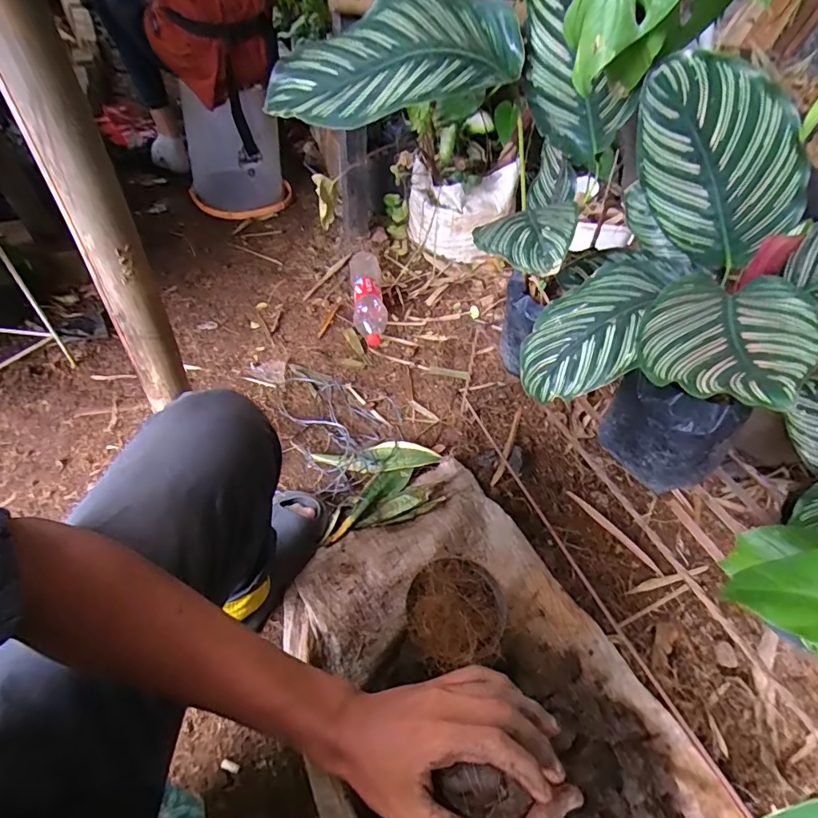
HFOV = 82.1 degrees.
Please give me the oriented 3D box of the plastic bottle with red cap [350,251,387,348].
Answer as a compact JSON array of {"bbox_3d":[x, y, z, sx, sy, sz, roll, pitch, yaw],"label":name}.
[{"bbox_3d":[-0.111,-0.320,1.277,0.087,0.082,0.357,-3,54,-8],"label":"plastic bottle with red cap"}]

